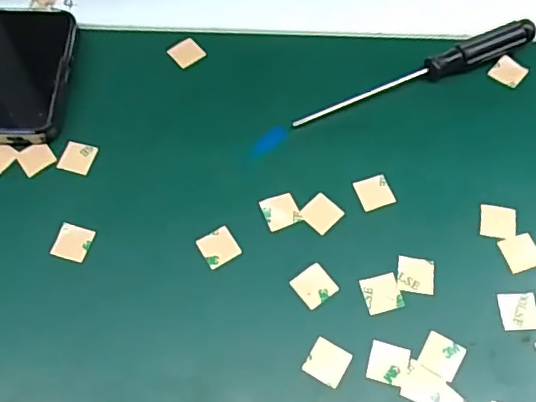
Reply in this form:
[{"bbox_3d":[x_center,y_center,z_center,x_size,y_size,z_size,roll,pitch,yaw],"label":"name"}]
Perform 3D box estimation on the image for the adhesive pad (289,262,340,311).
[{"bbox_3d":[0.020,0.035,0.242,0.016,0.004,0.016,-35,66,-17],"label":"adhesive pad"}]

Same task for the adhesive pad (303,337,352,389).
[{"bbox_3d":[0.024,0.064,0.227,0.015,0.004,0.015,27,65,15],"label":"adhesive pad"}]

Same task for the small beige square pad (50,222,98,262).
[{"bbox_3d":[-0.086,0.018,0.253,0.015,0.004,0.016,14,62,8],"label":"small beige square pad"}]

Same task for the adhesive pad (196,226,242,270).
[{"bbox_3d":[-0.022,0.020,0.250,0.015,0.004,0.016,-29,65,-14],"label":"adhesive pad"}]

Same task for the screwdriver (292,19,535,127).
[{"bbox_3d":[0.074,-0.065,0.285,0.130,0.013,0.013,-18,63,-9],"label":"screwdriver"}]

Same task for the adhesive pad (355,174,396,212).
[{"bbox_3d":[0.049,-0.005,0.262,0.016,0.004,0.016,-17,63,-9],"label":"adhesive pad"}]

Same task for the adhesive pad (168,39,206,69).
[{"bbox_3d":[-0.043,-0.078,0.302,0.016,0.004,0.016,-33,70,-22],"label":"adhesive pad"}]

